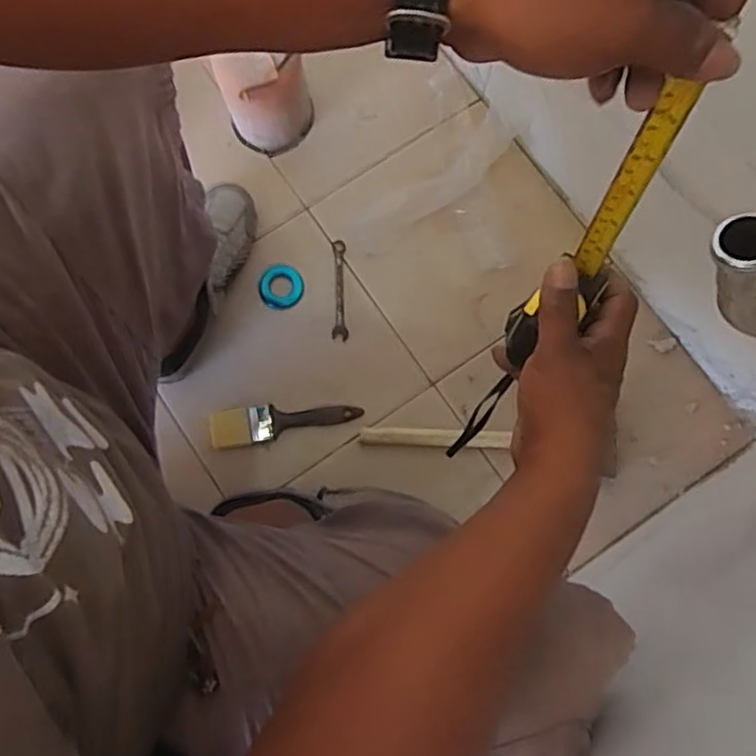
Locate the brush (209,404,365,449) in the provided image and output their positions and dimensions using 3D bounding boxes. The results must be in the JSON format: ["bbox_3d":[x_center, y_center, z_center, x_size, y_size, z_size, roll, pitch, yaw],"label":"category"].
[{"bbox_3d":[-0.118,0.053,0.854,0.191,0.011,0.047,-10,78,-2],"label":"brush"}]

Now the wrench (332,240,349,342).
[{"bbox_3d":[-0.052,-0.118,0.893,0.020,0.007,0.135,-2,78,-1],"label":"wrench"}]

